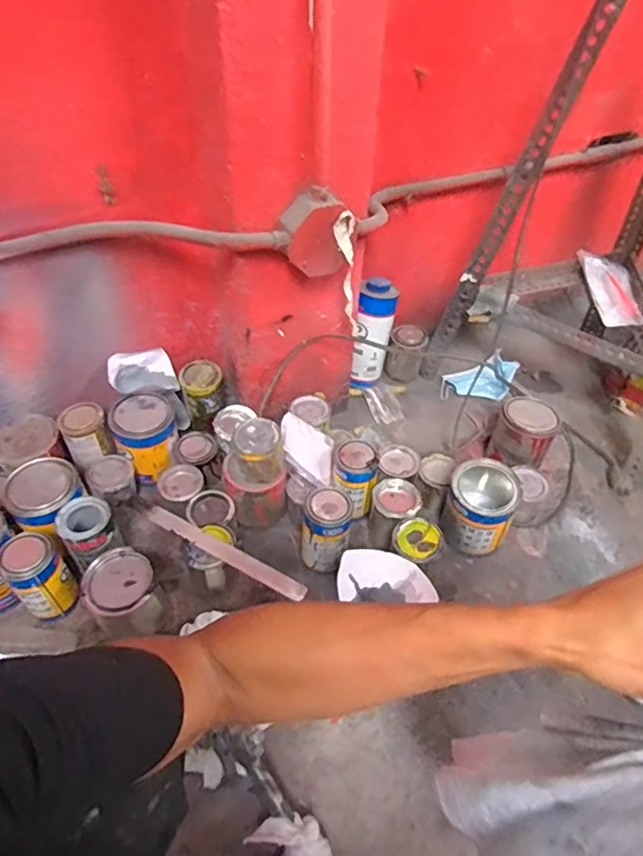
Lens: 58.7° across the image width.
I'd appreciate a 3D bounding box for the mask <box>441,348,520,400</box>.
[{"bbox_3d":[0.324,-0.099,1.169,0.166,0.041,0.093,-14,49,-16],"label":"mask"}]

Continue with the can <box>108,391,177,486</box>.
[{"bbox_3d":[-0.291,0.018,0.952,0.095,0.122,0.097,2,46,-2],"label":"can"}]

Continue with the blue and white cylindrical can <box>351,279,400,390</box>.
[{"bbox_3d":[0.099,-0.176,1.103,0.071,0.194,0.087,9,46,5],"label":"blue and white cylindrical can"}]

